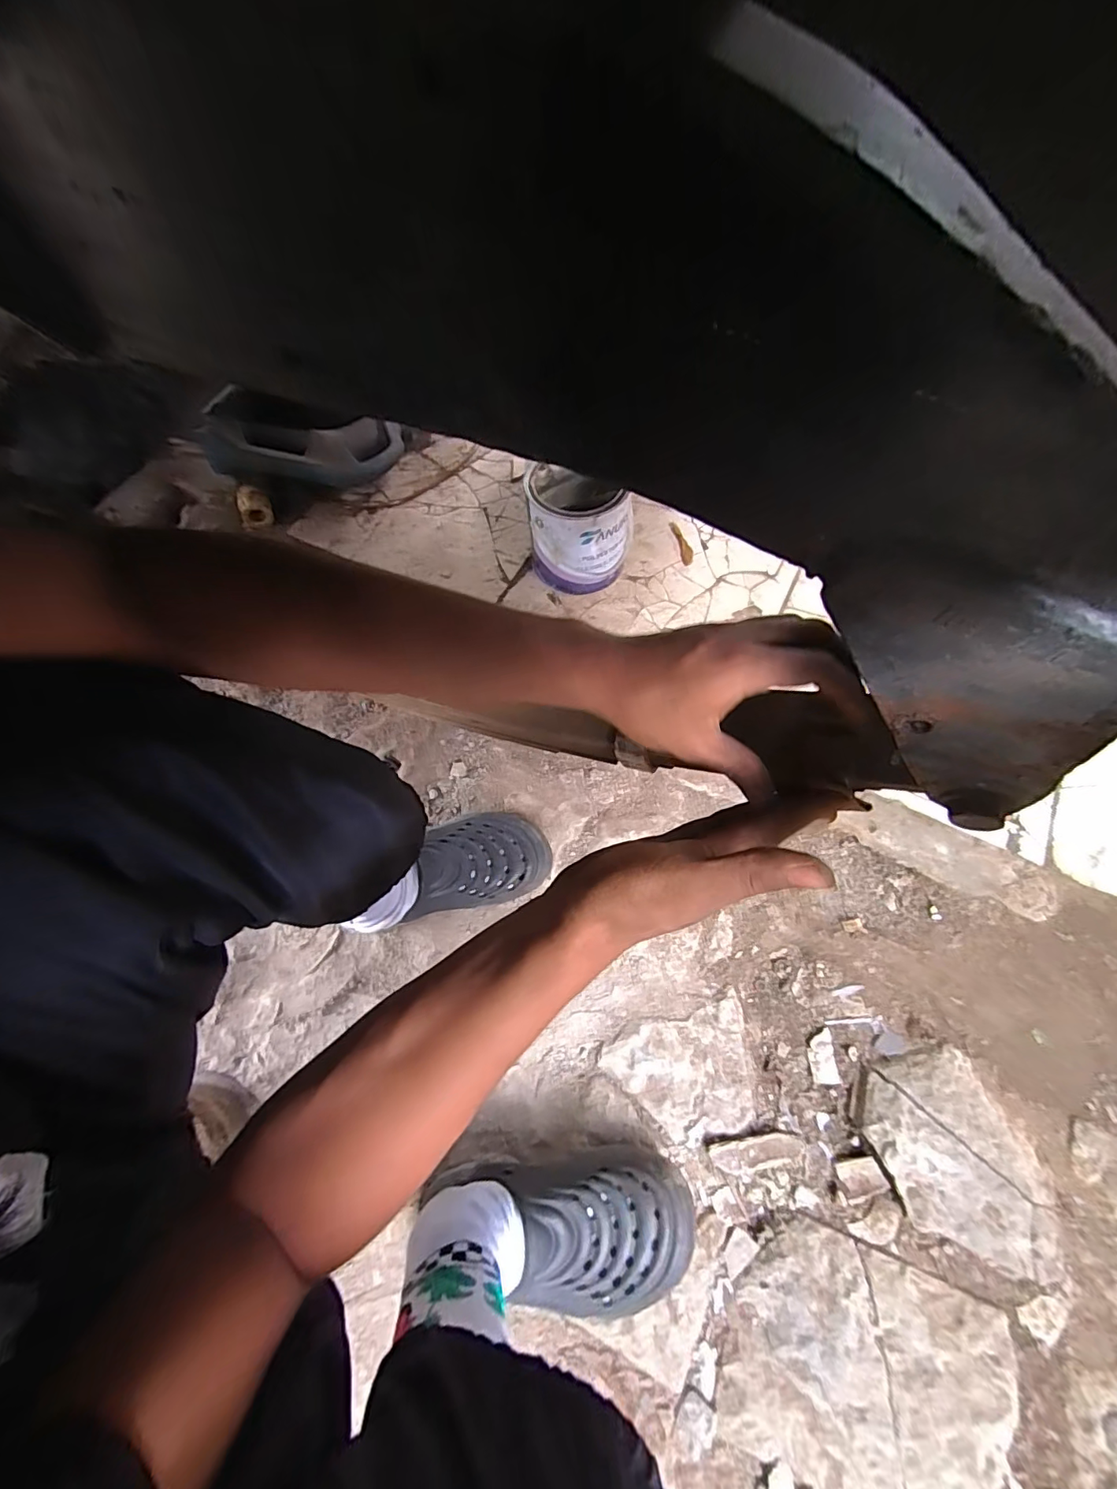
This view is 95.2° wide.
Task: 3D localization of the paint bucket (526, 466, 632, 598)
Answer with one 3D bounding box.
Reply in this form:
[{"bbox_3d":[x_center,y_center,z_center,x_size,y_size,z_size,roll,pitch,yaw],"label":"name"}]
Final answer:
[{"bbox_3d":[0.032,-0.347,0.800,0.150,0.165,0.155,-1,67,2],"label":"paint bucket"}]

